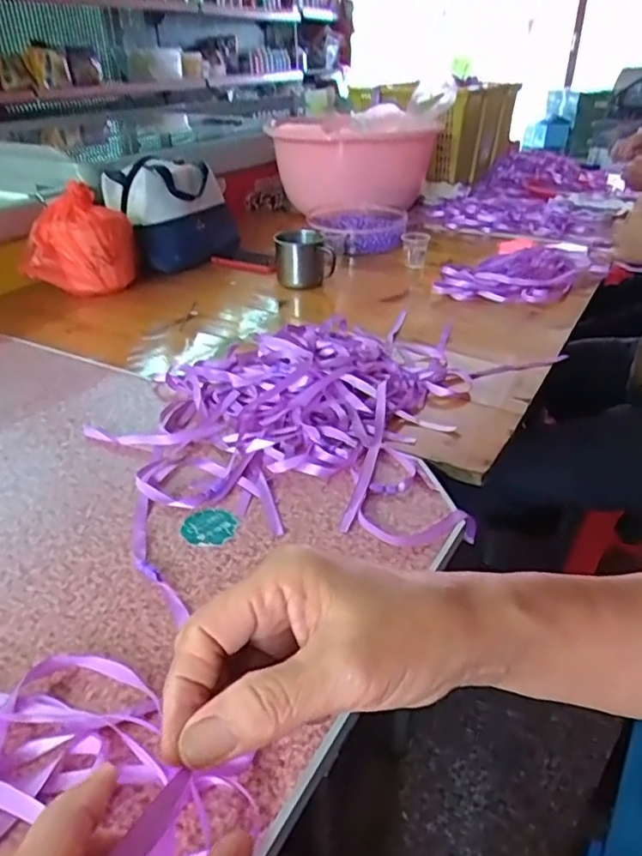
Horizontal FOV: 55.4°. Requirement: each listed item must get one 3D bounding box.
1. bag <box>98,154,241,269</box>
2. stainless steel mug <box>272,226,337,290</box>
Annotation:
[{"bbox_3d":[-0.269,-0.407,1.158,0.158,0.173,0.236,24,39,34],"label":"bag"},{"bbox_3d":[-0.027,-0.287,1.053,0.099,0.094,0.091,-1,32,-1],"label":"stainless steel mug"}]

